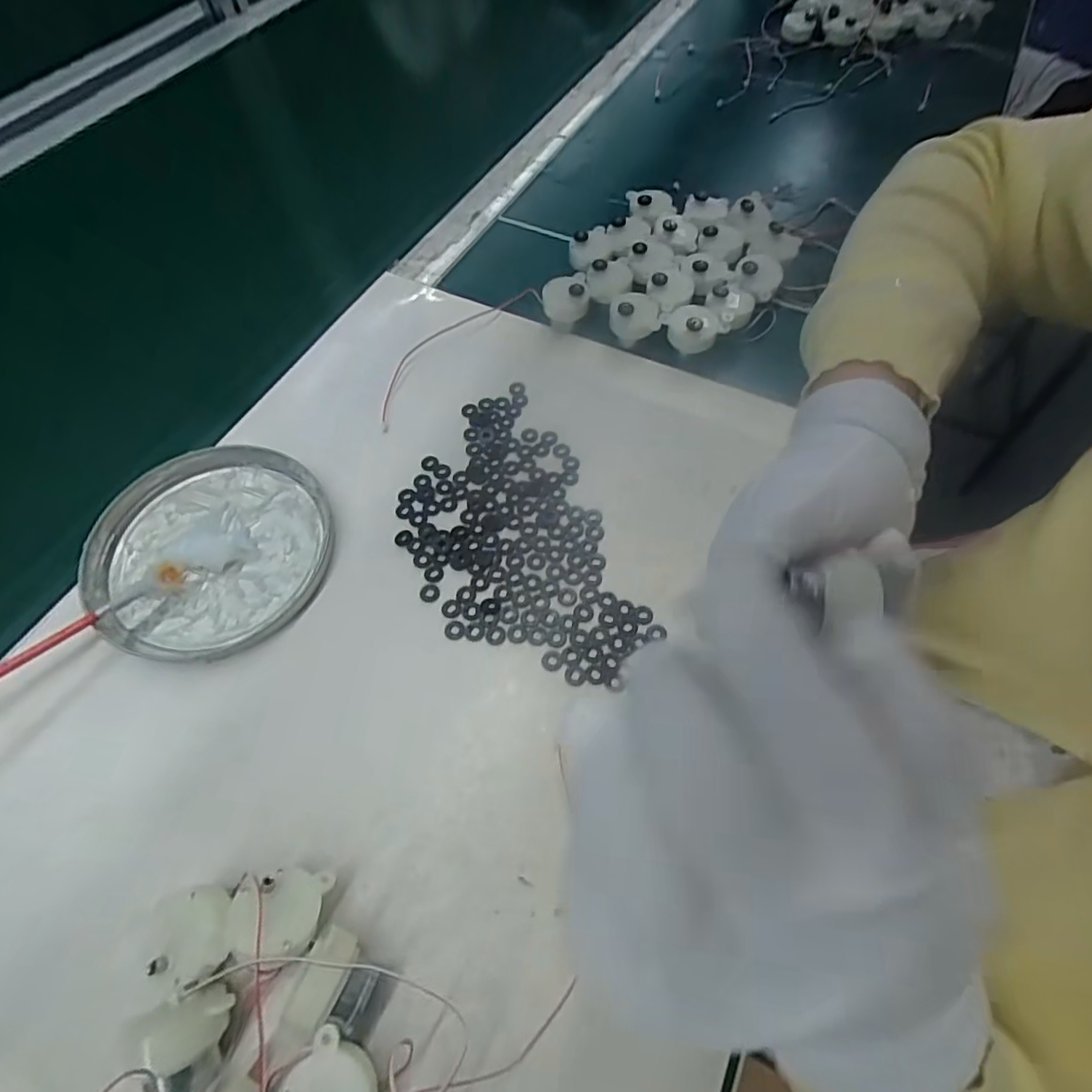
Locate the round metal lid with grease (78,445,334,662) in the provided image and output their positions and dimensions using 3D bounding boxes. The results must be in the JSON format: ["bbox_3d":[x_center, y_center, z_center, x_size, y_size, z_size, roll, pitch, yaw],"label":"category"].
[{"bbox_3d":[-0.188,-0.001,0.313,0.125,0.015,0.125,0,62,0],"label":"round metal lid with grease"}]

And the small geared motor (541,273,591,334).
[{"bbox_3d":[0.014,-0.171,0.393,0.031,0.034,0.027,2,62,1],"label":"small geared motor"}]

